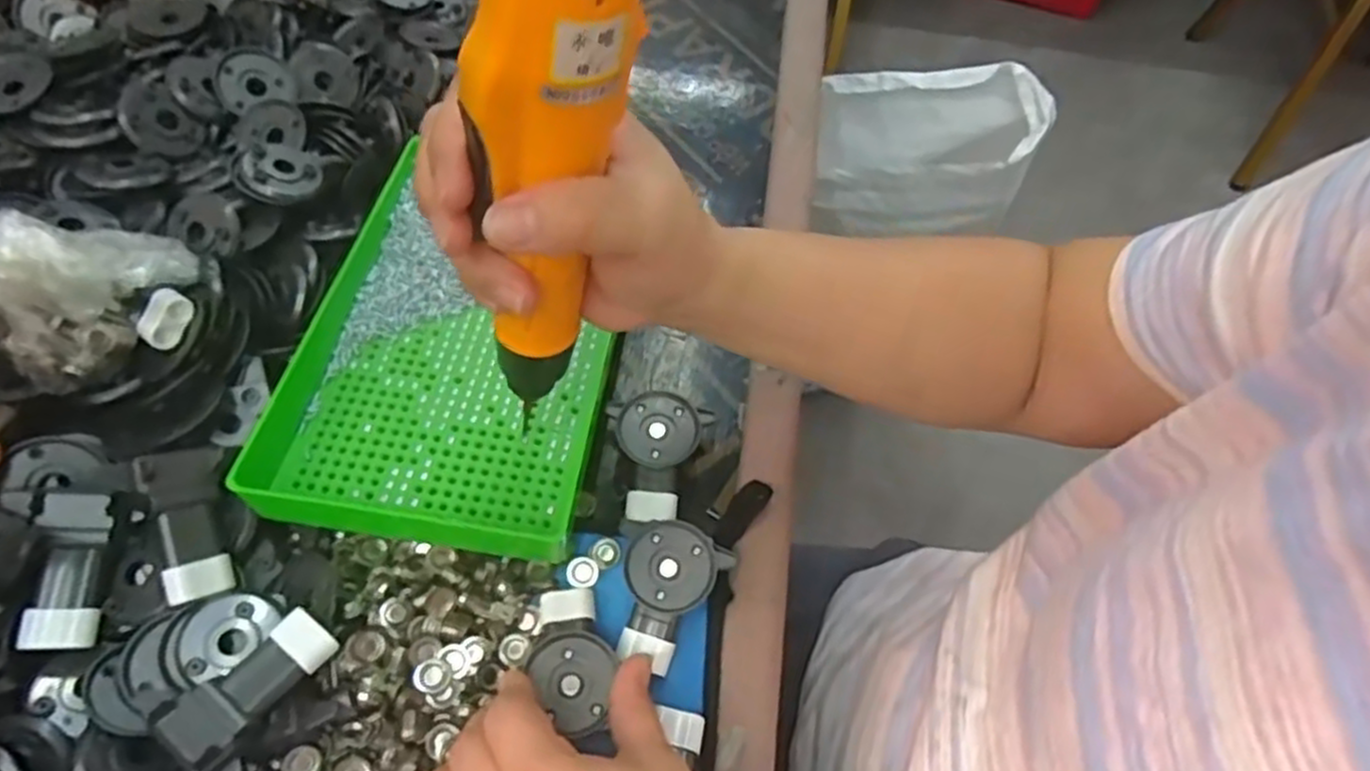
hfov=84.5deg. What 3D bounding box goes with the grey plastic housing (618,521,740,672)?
[{"bbox_3d":[-0.014,0.095,0.352,0.052,0.020,0.063,24,62,8],"label":"grey plastic housing"}]

